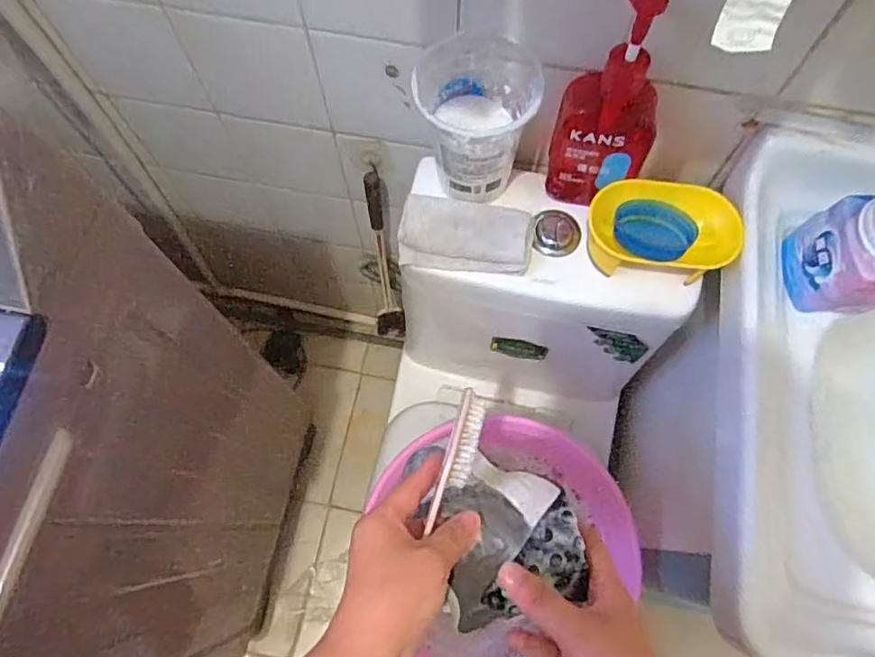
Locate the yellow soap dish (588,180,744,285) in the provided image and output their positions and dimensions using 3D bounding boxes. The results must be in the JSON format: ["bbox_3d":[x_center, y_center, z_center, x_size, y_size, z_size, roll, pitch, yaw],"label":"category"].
[{"bbox_3d":[0.231,-0.101,0.575,0.151,0.049,0.090,-2,70,0],"label":"yellow soap dish"}]

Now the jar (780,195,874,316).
[{"bbox_3d":[0.404,-0.067,0.531,0.095,0.132,0.095,1,80,-7],"label":"jar"}]

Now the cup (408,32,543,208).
[{"bbox_3d":[0.045,-0.204,0.574,0.099,0.141,0.115,1,70,1],"label":"cup"}]

